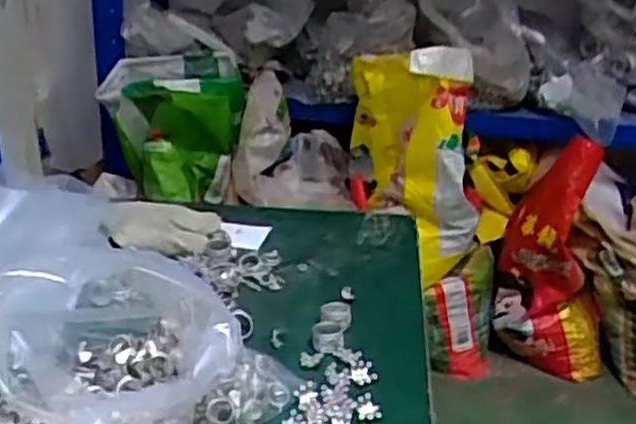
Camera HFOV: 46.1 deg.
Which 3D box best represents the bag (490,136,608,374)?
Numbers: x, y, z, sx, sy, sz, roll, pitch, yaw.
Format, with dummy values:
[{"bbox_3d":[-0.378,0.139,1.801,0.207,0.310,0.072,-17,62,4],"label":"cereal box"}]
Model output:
[{"bbox_3d":[0.590,0.111,1.819,0.270,0.593,0.171,11,26,13],"label":"bag"}]

